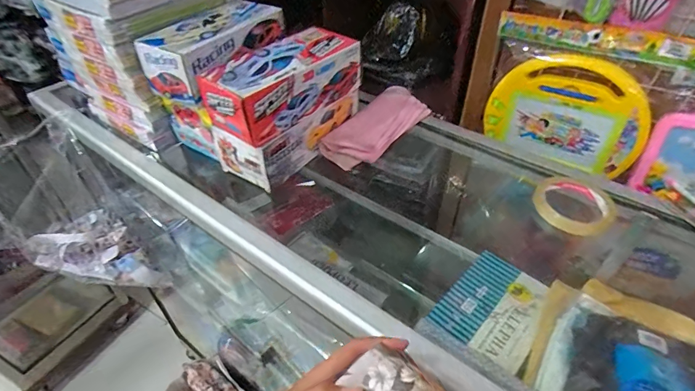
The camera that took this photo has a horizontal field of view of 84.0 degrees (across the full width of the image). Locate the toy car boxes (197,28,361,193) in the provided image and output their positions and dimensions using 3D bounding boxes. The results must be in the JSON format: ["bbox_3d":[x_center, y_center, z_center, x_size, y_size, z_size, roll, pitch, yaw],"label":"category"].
[{"bbox_3d":[-0.081,-0.130,0.551,0.094,0.142,0.219,27,49,27],"label":"toy car boxes"}]

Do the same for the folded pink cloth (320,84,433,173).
[{"bbox_3d":[0.052,-0.119,0.626,0.084,0.029,0.238,24,47,25],"label":"folded pink cloth"}]

